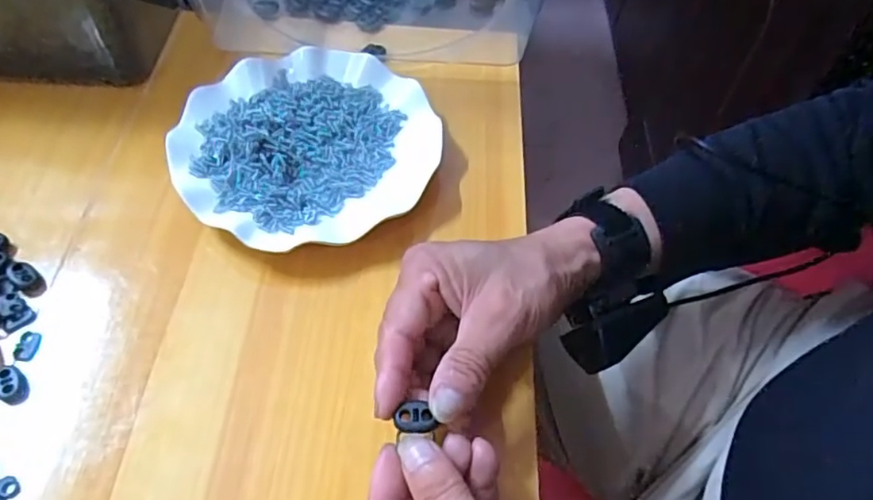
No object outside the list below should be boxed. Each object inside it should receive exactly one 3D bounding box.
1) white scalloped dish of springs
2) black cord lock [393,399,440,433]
[{"bbox_3d":[-0.091,-0.078,0.433,0.180,0.032,0.180,2,55,-2],"label":"white scalloped dish of springs"},{"bbox_3d":[-0.010,0.079,0.286,0.020,0.004,0.015,3,55,-2],"label":"black cord lock"}]

